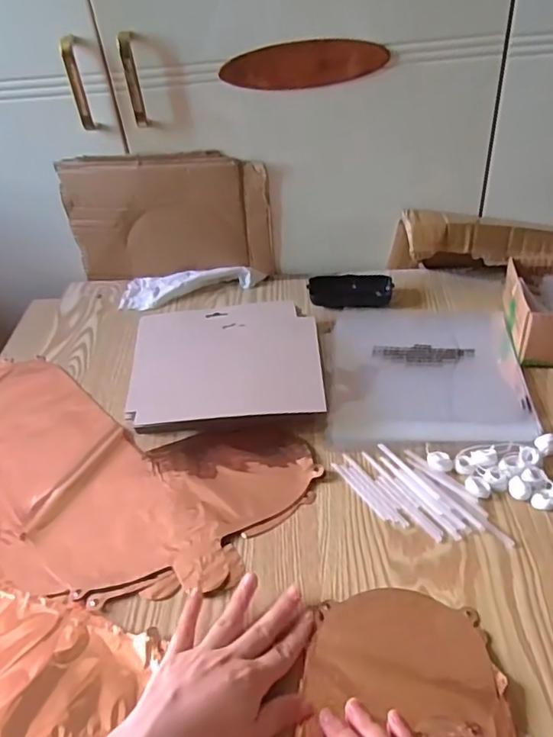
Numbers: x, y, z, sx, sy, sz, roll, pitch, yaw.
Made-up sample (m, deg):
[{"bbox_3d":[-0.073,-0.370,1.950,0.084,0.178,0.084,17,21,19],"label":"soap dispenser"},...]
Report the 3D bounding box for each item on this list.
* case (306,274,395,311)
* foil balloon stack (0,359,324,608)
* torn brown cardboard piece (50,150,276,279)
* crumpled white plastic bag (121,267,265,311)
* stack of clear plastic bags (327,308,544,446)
[{"bbox_3d":[0.100,-0.105,0.764,0.109,0.022,0.054,-3,39,3],"label":"case"},{"bbox_3d":[-0.201,0.098,0.572,0.446,0.012,0.223,13,43,22],"label":"foil balloon stack"},{"bbox_3d":[-0.144,-0.199,0.773,0.270,0.177,0.019,0,39,6],"label":"torn brown cardboard piece"},{"bbox_3d":[-0.119,-0.116,0.787,0.192,0.030,0.065,-2,39,4],"label":"crumpled white plastic bag"},{"bbox_3d":[0.165,0.000,0.635,0.206,0.012,0.216,0,39,6],"label":"stack of clear plastic bags"}]

